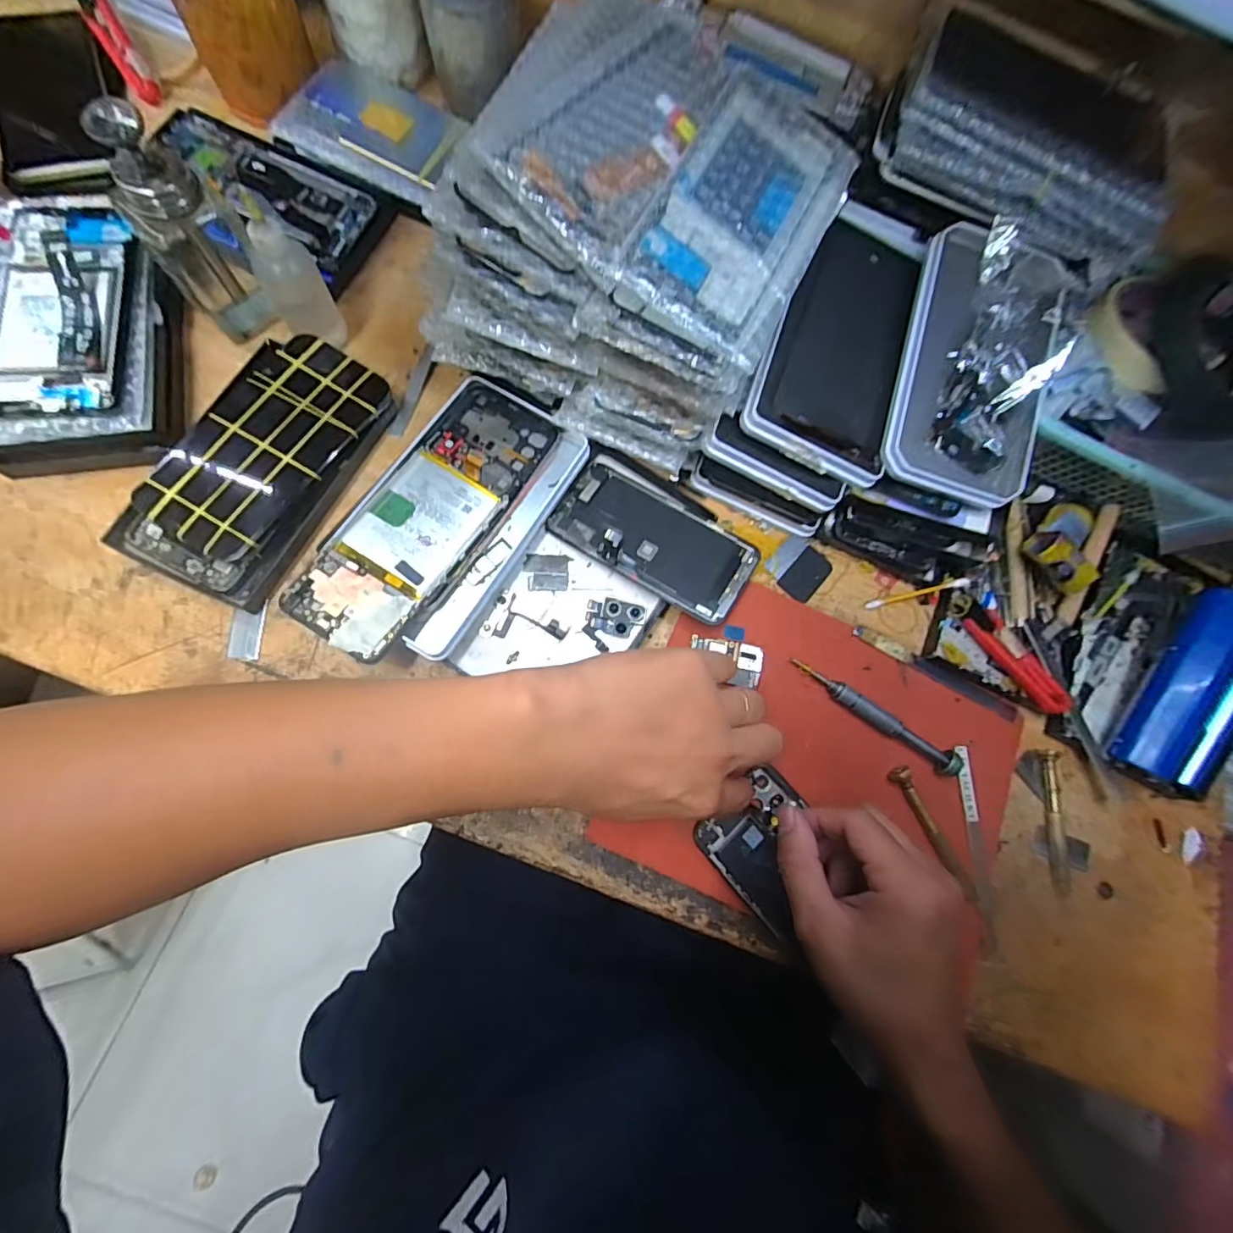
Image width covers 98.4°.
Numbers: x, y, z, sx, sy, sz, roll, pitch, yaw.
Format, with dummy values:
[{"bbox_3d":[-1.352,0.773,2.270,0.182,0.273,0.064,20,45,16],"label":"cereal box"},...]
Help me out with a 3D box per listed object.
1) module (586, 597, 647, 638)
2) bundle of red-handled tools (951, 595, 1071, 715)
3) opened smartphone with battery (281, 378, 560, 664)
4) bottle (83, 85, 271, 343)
[{"bbox_3d":[0.000,0.000,0.361,0.039,0.006,0.025,12,76,-4],"label":"module"},{"bbox_3d":[0.282,0.024,0.383,0.021,0.015,0.098,-32,71,-8],"label":"bundle of red-handled tools"},{"bbox_3d":[-0.120,-0.070,0.343,0.078,0.010,0.202,32,69,-2],"label":"opened smartphone with battery"},{"bbox_3d":[-0.271,-0.241,0.335,0.055,0.118,0.056,-38,84,-13],"label":"bottle"}]

